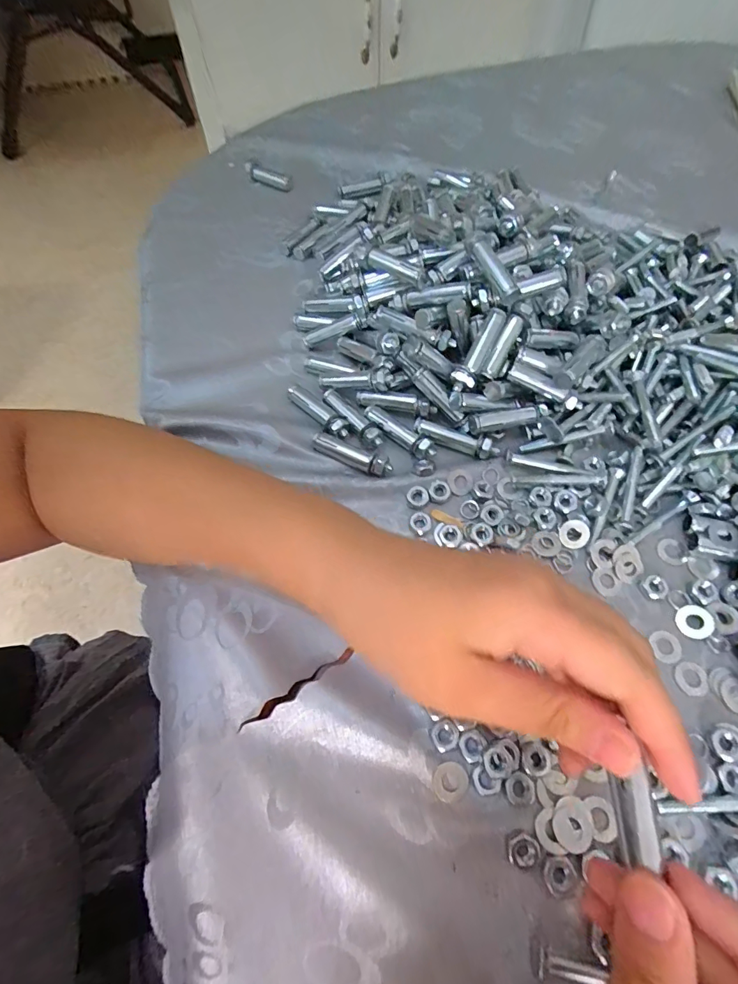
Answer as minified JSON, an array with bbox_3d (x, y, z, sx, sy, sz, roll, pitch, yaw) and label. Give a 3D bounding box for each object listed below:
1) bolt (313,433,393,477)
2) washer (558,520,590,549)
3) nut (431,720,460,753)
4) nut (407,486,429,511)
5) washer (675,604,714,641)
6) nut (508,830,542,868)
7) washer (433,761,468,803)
[{"bbox_3d":[-0.011,-0.024,0.281,0.053,0.010,0.012,24,66,14],"label":"bolt"},{"bbox_3d":[0.119,0.024,0.255,0.016,0.004,0.016,1,96,6],"label":"washer"},{"bbox_3d":[0.037,0.117,0.212,0.013,0.004,0.012,-1,63,2],"label":"nut"},{"bbox_3d":[0.030,0.004,0.271,0.013,0.006,0.013,-1,63,2],"label":"nut"},{"bbox_3d":[0.173,0.069,0.234,0.018,0.004,0.017,-1,63,2],"label":"washer"},{"bbox_3d":[0.067,0.154,0.192,0.013,0.007,0.013,-1,63,2],"label":"nut"},{"bbox_3d":[0.038,0.134,0.205,0.016,0.004,0.016,-1,63,2],"label":"washer"}]

